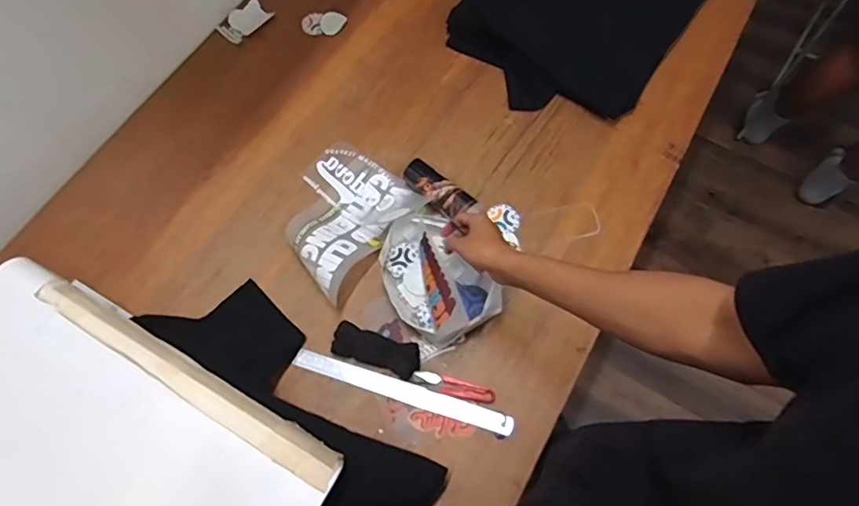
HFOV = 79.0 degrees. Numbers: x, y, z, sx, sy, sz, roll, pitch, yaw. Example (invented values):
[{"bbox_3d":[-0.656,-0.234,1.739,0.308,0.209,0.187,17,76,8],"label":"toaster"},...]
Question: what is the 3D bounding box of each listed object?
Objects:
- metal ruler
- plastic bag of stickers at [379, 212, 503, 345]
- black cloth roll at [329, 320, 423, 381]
[{"bbox_3d":[-0.041,0.199,0.755,0.326,0.011,0.032,16,79,8],"label":"metal ruler"},{"bbox_3d":[0.008,0.030,0.781,0.148,0.063,0.200,-36,72,-12],"label":"plastic bag of stickers"},{"bbox_3d":[-0.077,0.142,0.765,0.128,0.020,0.050,16,68,7],"label":"black cloth roll"}]

